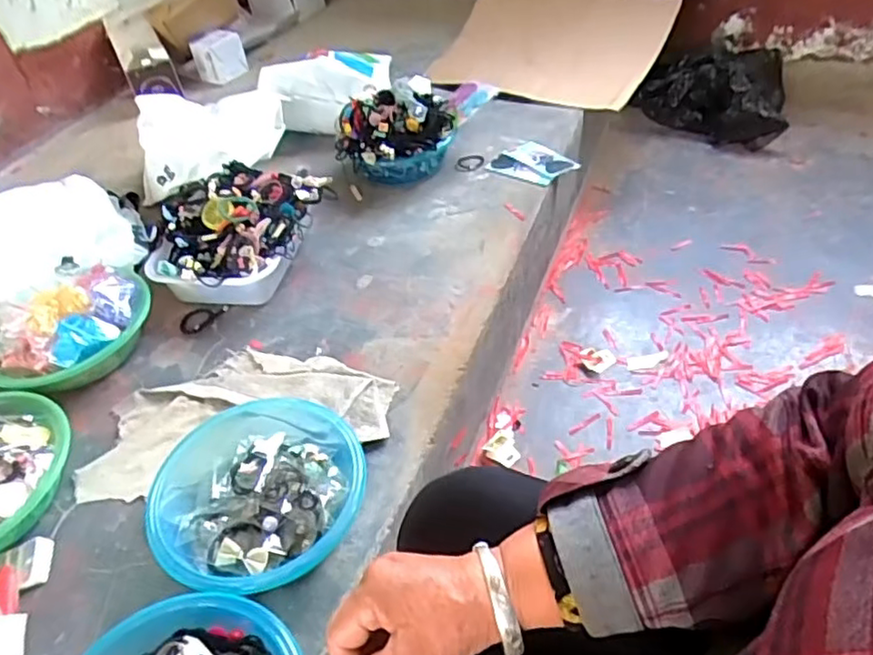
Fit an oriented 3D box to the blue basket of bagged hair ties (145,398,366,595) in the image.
[{"bbox_3d":[-0.204,0.187,0.712,0.226,0.079,0.227,-3,44,3],"label":"blue basket of bagged hair ties"}]

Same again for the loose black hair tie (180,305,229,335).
[{"bbox_3d":[-0.362,-0.018,0.990,0.045,0.007,0.073,25,52,28],"label":"loose black hair tie"}]

